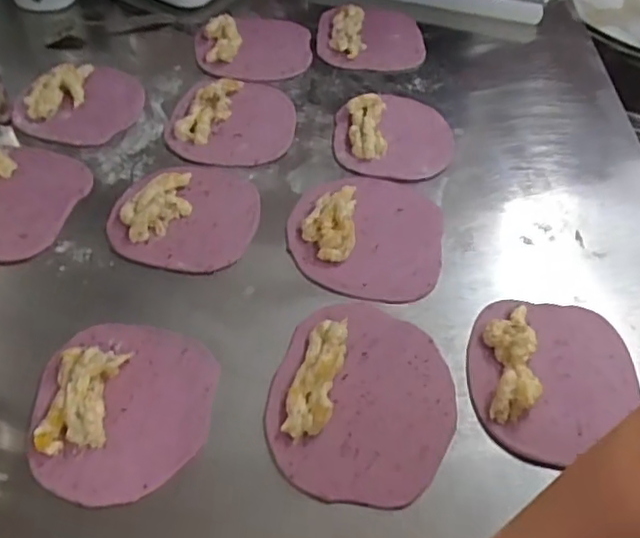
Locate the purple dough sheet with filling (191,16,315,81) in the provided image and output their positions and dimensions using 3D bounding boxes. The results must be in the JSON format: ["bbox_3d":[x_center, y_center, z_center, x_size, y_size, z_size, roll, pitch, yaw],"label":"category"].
[{"bbox_3d":[-0.082,-0.277,0.776,0.134,0.026,0.132,-15,54,-17],"label":"purple dough sheet with filling"}]

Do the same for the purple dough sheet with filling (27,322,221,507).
[{"bbox_3d":[-0.144,0.098,0.464,0.124,0.030,0.139,6,51,-1],"label":"purple dough sheet with filling"}]

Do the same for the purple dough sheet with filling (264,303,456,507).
[{"bbox_3d":[0.034,0.092,0.479,0.134,0.020,0.159,12,51,4],"label":"purple dough sheet with filling"}]

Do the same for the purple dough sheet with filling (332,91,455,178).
[{"bbox_3d":[0.082,-0.150,0.682,0.126,0.027,0.125,11,51,3],"label":"purple dough sheet with filling"}]

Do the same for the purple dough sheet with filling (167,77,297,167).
[{"bbox_3d":[-0.095,-0.166,0.683,0.132,0.024,0.133,1,51,-5],"label":"purple dough sheet with filling"}]

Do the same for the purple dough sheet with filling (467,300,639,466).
[{"bbox_3d":[0.189,0.080,0.502,0.130,0.021,0.140,7,51,0],"label":"purple dough sheet with filling"}]

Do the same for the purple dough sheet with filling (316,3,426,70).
[{"bbox_3d":[0.067,-0.304,0.809,0.137,0.027,0.133,3,51,-4],"label":"purple dough sheet with filling"}]

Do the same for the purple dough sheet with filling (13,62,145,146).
[{"bbox_3d":[-0.258,-0.186,0.685,0.112,0.025,0.126,26,53,15],"label":"purple dough sheet with filling"}]

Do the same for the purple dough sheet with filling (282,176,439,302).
[{"bbox_3d":[0.044,-0.041,0.588,0.141,0.024,0.147,10,51,2],"label":"purple dough sheet with filling"}]

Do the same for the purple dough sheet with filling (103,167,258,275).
[{"bbox_3d":[-0.124,-0.059,0.588,0.128,0.024,0.131,15,51,6],"label":"purple dough sheet with filling"}]

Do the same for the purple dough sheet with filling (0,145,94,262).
[{"bbox_3d":[-0.286,-0.068,0.586,0.117,0.020,0.139,18,52,9],"label":"purple dough sheet with filling"}]

